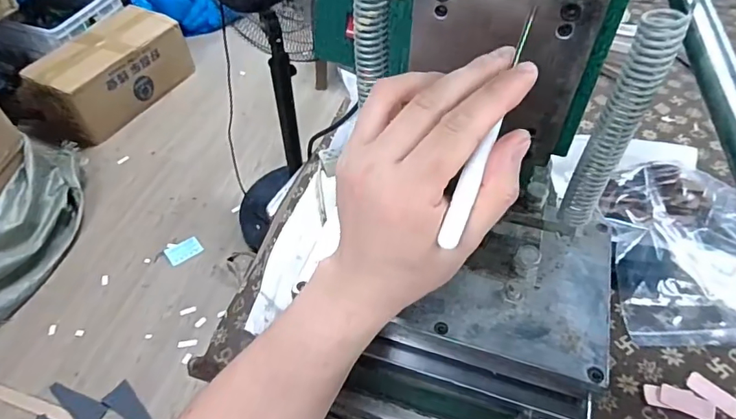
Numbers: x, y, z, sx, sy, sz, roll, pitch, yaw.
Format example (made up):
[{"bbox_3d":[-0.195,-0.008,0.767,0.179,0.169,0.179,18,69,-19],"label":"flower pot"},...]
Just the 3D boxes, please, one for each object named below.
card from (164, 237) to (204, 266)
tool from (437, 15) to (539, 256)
[{"bbox_3d":[-0.591,0.132,1.558,0.104,0.009,0.075,-29,61,-25],"label":"card"},{"bbox_3d":[0.062,-0.042,0.249,0.011,0.005,0.125,20,91,18],"label":"tool"}]

